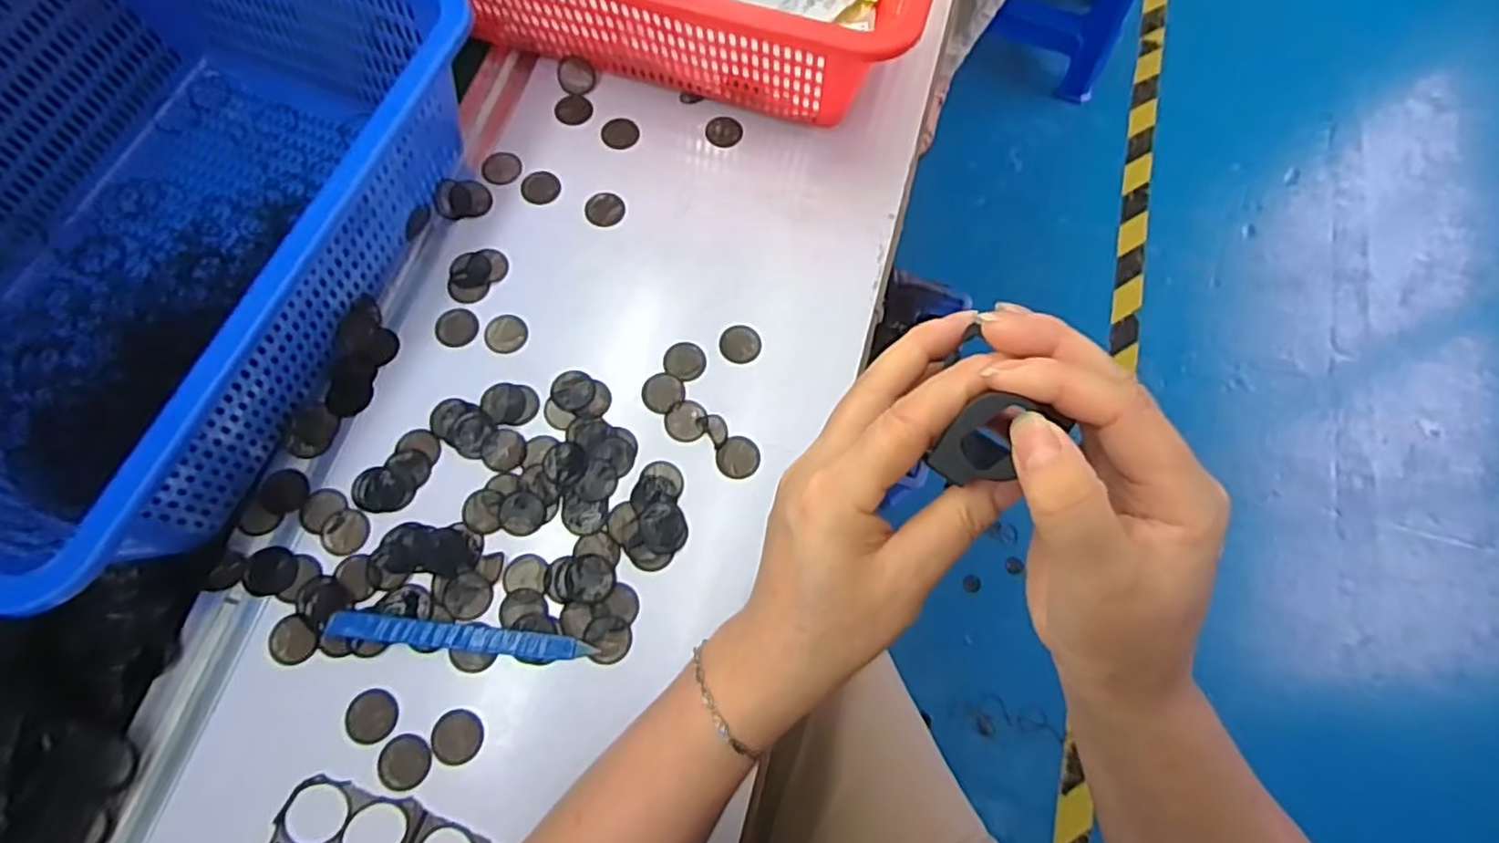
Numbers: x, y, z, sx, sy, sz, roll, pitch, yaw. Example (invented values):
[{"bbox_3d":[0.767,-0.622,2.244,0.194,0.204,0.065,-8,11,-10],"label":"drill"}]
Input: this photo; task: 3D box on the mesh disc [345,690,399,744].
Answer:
[{"bbox_3d":[-0.210,0.164,0.396,0.027,0.004,0.028,1,71,-2],"label":"mesh disc"}]

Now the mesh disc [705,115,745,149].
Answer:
[{"bbox_3d":[-0.019,-0.221,0.541,0.028,0.004,0.029,1,71,-2],"label":"mesh disc"}]

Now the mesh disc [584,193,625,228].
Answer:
[{"bbox_3d":[-0.104,-0.153,0.513,0.027,0.004,0.028,1,71,-2],"label":"mesh disc"}]

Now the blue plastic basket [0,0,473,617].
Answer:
[{"bbox_3d":[-0.375,-0.120,0.429,0.311,0.124,0.389,20,71,5],"label":"blue plastic basket"}]

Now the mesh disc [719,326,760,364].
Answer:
[{"bbox_3d":[-0.006,-0.053,0.481,0.027,0.004,0.028,1,71,-2],"label":"mesh disc"}]

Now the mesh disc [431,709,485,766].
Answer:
[{"bbox_3d":[-0.162,0.175,0.396,0.027,0.004,0.027,3,66,-7],"label":"mesh disc"}]

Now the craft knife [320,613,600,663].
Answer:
[{"bbox_3d":[-0.165,0.124,0.410,0.148,0.011,0.015,6,70,0],"label":"craft knife"}]

